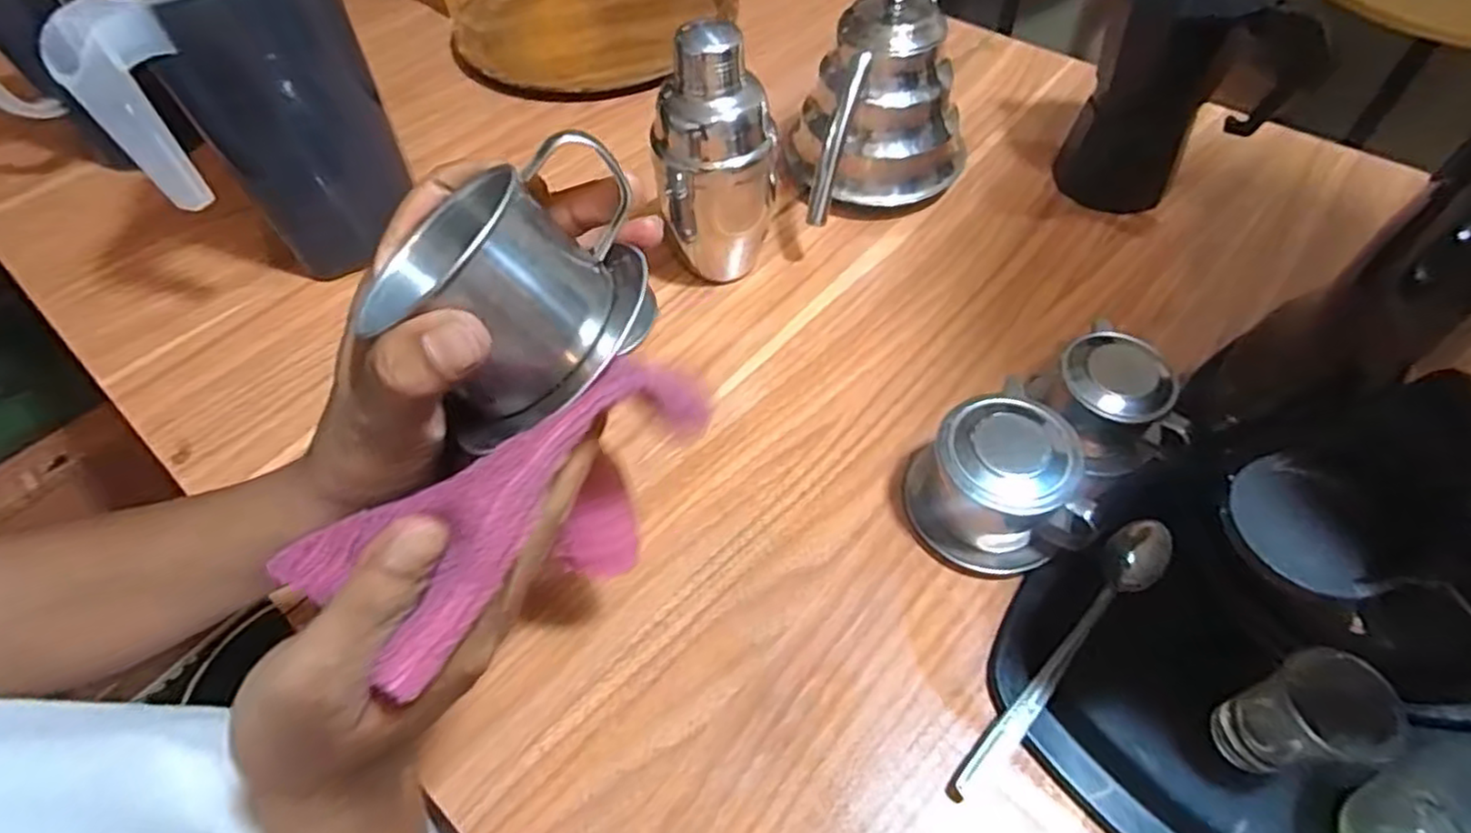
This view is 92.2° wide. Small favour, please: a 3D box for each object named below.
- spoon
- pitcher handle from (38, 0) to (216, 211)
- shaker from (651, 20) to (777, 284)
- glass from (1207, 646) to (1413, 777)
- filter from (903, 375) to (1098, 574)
[{"bbox_3d":[0.168,0.117,0.361,0.183,0.026,0.026,-37,61,-22],"label":"spoon"},{"bbox_3d":[-0.341,-0.178,0.412,0.025,0.107,0.055,25,60,19],"label":"pitcher handle"},{"bbox_3d":[-0.015,-0.165,0.474,0.079,0.181,0.063,1,54,3],"label":"shaker"},{"bbox_3d":[0.259,0.140,0.324,0.049,0.057,0.046,-1,54,1],"label":"glass"},{"bbox_3d":[0.145,0.037,0.396,0.078,0.066,0.082,-10,54,-6],"label":"filter"}]

